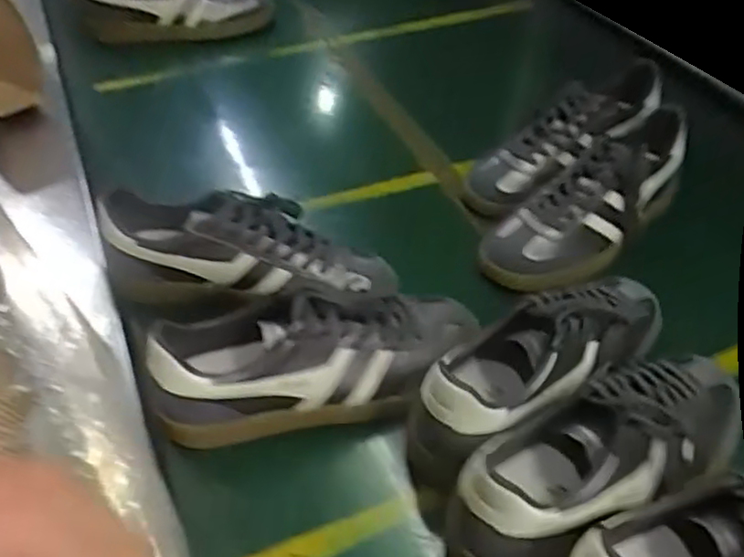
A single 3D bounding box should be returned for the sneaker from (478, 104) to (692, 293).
[{"bbox_3d":[0.229,-0.082,0.682,0.276,0.080,0.085,-30,50,-27],"label":"sneaker"}]

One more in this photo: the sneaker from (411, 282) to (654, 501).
[{"bbox_3d":[0.139,0.059,0.536,0.261,0.093,0.089,-31,51,-28],"label":"sneaker"}]

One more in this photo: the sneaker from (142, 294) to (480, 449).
[{"bbox_3d":[-0.037,0.056,0.540,0.255,0.091,0.083,-9,44,-9],"label":"sneaker"}]

